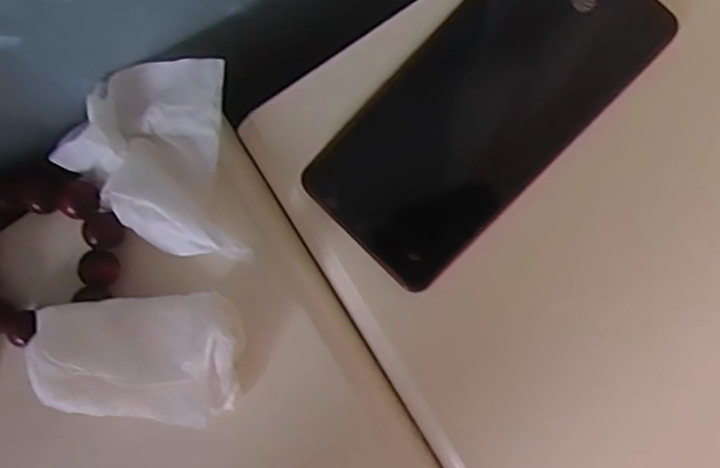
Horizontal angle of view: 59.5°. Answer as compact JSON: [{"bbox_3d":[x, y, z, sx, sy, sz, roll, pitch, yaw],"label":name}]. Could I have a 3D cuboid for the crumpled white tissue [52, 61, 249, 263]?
[{"bbox_3d":[-0.100,-0.034,0.293,0.080,0.022,0.088,-2,91,9],"label":"crumpled white tissue"}]

